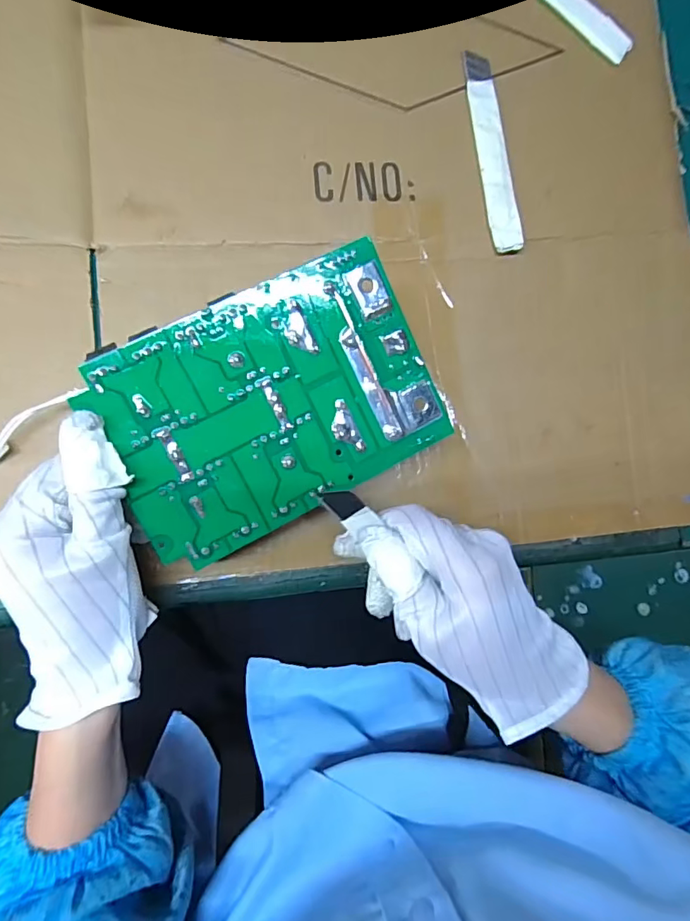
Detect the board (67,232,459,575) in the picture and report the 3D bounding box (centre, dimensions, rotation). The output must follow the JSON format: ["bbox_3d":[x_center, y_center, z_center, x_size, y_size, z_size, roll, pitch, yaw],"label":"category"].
[{"bbox_3d":[-0.035,-0.028,0.253,0.160,0.020,0.108,-26,90,-9],"label":"board"}]

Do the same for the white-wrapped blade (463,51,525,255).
[{"bbox_3d":[0.097,-0.204,0.332,0.021,0.008,0.137,-8,87,-9],"label":"white-wrapped blade"}]

